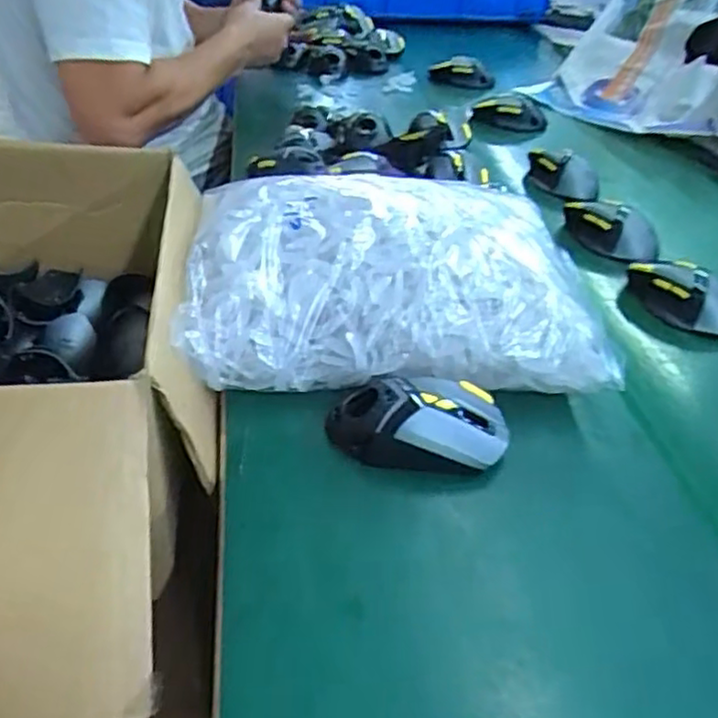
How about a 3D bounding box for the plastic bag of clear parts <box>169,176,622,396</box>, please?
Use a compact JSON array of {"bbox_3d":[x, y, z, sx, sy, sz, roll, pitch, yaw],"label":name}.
[{"bbox_3d":[0.024,-0.060,0.556,0.300,0.102,0.200,1,37,-4],"label":"plastic bag of clear parts"}]

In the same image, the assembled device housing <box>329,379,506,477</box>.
[{"bbox_3d":[0.039,0.043,0.471,0.120,0.041,0.064,5,37,1],"label":"assembled device housing"}]

